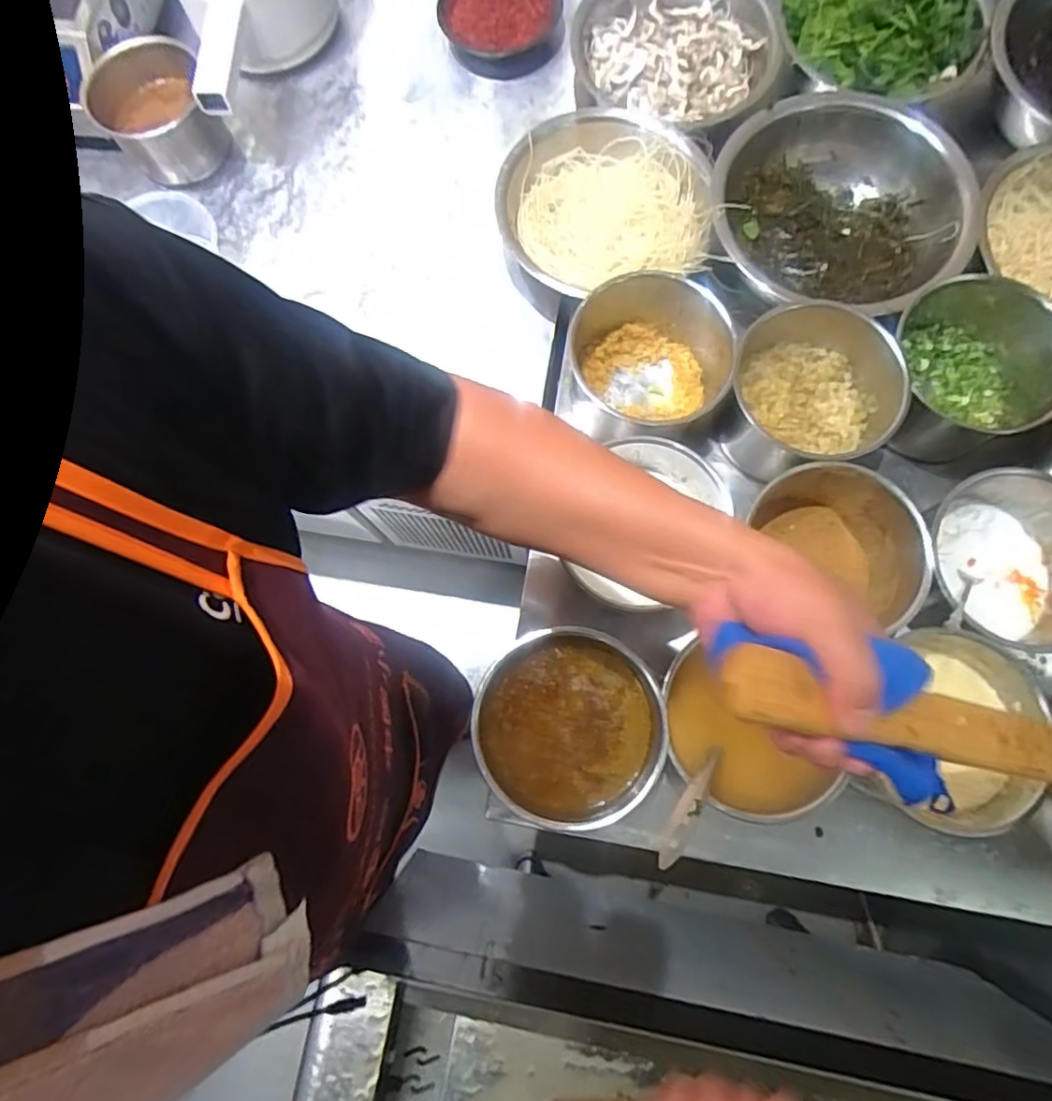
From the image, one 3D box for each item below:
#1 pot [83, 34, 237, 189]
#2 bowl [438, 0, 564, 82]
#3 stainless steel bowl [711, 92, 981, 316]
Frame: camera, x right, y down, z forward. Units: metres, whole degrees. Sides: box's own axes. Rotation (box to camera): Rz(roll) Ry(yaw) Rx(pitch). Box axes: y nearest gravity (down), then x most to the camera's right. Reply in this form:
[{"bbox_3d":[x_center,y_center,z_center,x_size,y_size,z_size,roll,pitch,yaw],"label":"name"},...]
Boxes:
[{"bbox_3d":[-0.482,-0.575,0.806,0.142,0.098,0.149,0,77,2],"label":"pot"},{"bbox_3d":[-0.034,-0.730,0.841,0.171,0.050,0.141,23,79,7],"label":"bowl"},{"bbox_3d":[0.356,-0.386,0.714,0.283,0.088,0.274,18,78,6],"label":"stainless steel bowl"}]

